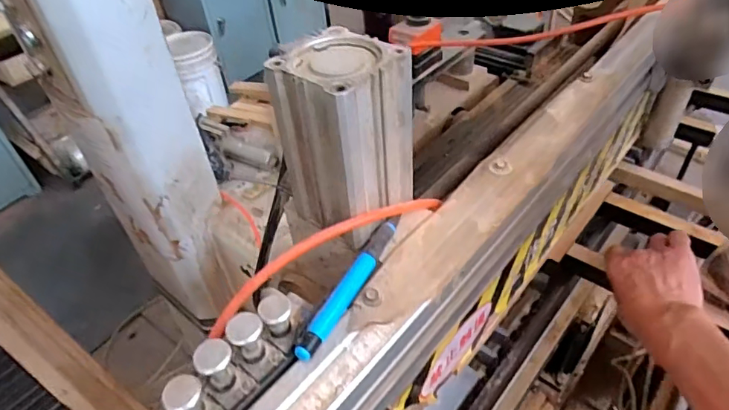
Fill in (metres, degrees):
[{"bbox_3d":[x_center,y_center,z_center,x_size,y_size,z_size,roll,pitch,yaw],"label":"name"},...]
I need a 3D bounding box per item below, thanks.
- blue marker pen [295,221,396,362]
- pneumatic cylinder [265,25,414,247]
[{"bbox_3d":[-0.009,0.048,0.301,0.012,0.009,0.108,17,48,23],"label":"blue marker pen"},{"bbox_3d":[-0.011,-0.043,0.316,0.061,0.112,0.061,29,53,32],"label":"pneumatic cylinder"}]

